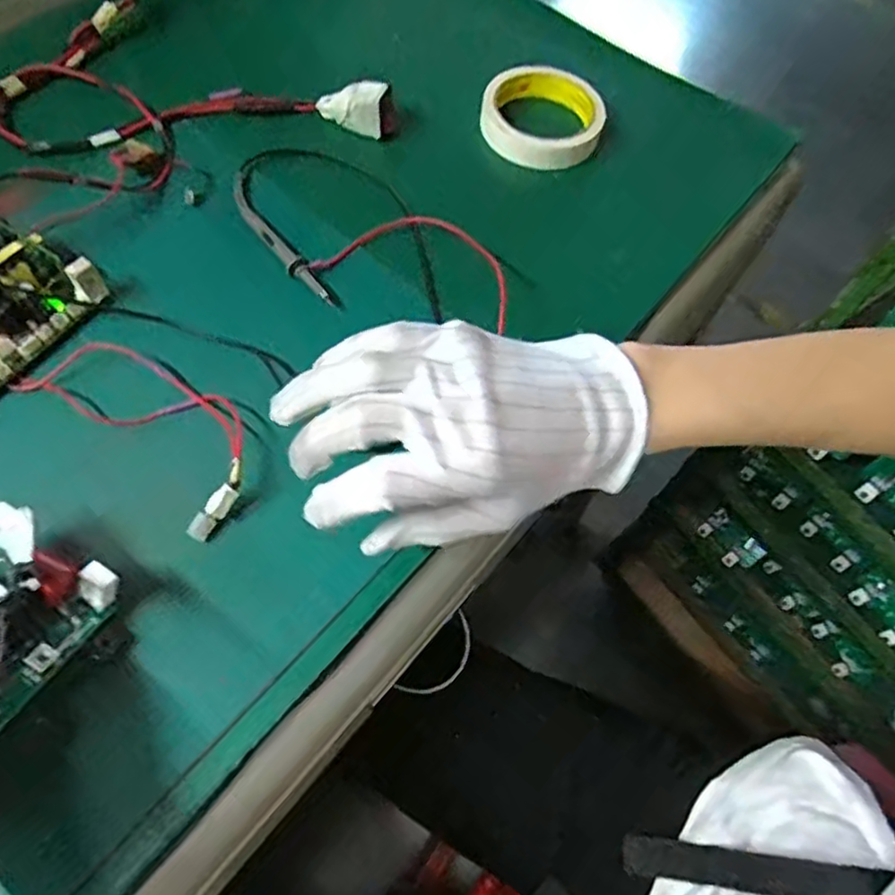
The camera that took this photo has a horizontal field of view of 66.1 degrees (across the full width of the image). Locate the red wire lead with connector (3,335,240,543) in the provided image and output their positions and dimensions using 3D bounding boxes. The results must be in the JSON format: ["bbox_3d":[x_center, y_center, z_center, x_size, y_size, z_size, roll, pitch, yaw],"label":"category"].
[{"bbox_3d":[-0.169,-0.018,0.390,0.151,0.017,0.067,36,65,13],"label":"red wire lead with connector"}]

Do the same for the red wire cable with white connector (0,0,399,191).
[{"bbox_3d":[-0.197,-0.252,0.507,0.265,0.027,0.170,27,63,9],"label":"red wire cable with white connector"}]

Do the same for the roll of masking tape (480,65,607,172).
[{"bbox_3d":[0.074,-0.259,0.540,0.094,0.028,0.089,2,62,-4],"label":"roll of masking tape"}]

